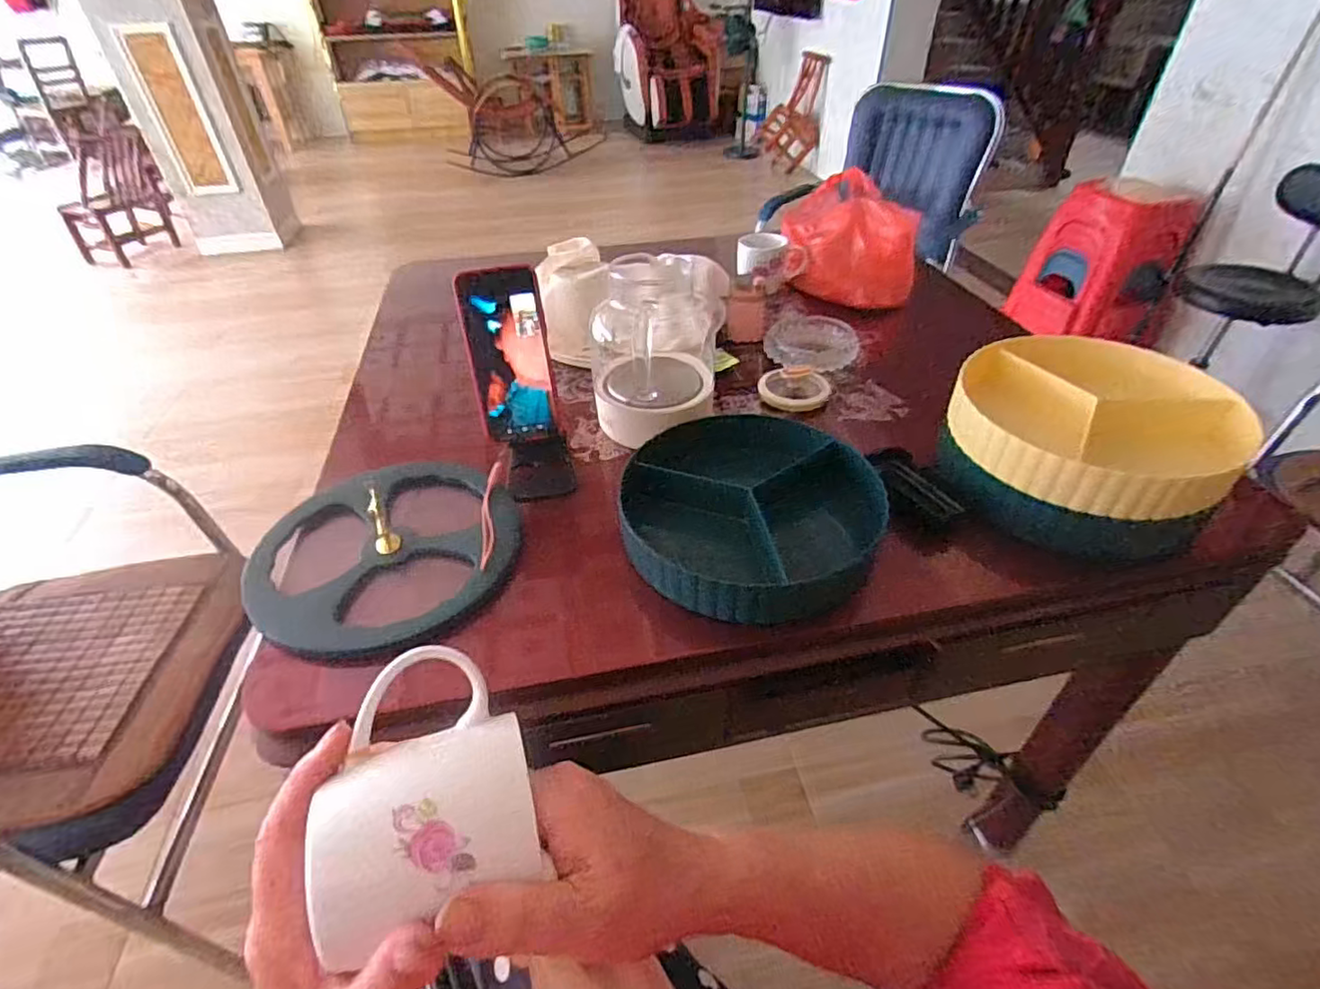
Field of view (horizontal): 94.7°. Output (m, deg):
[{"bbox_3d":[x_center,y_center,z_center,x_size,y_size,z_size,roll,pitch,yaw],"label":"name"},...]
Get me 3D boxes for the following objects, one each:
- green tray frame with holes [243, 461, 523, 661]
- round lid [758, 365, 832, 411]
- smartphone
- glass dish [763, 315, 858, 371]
[{"bbox_3d":[-0.255,0.045,0.570,0.240,0.054,0.225,-21,45,-21],"label":"green tray frame with holes"},{"bbox_3d":[0.174,-0.138,0.780,0.089,0.029,0.067,3,41,5],"label":"round lid"},{"bbox_3d":[-0.146,-0.135,0.597,0.075,0.167,0.015,-12,17,-12],"label":"smartphone"},{"bbox_3d":[0.215,-0.215,0.867,0.133,0.029,0.126,-1,41,1],"label":"glass dish"}]

